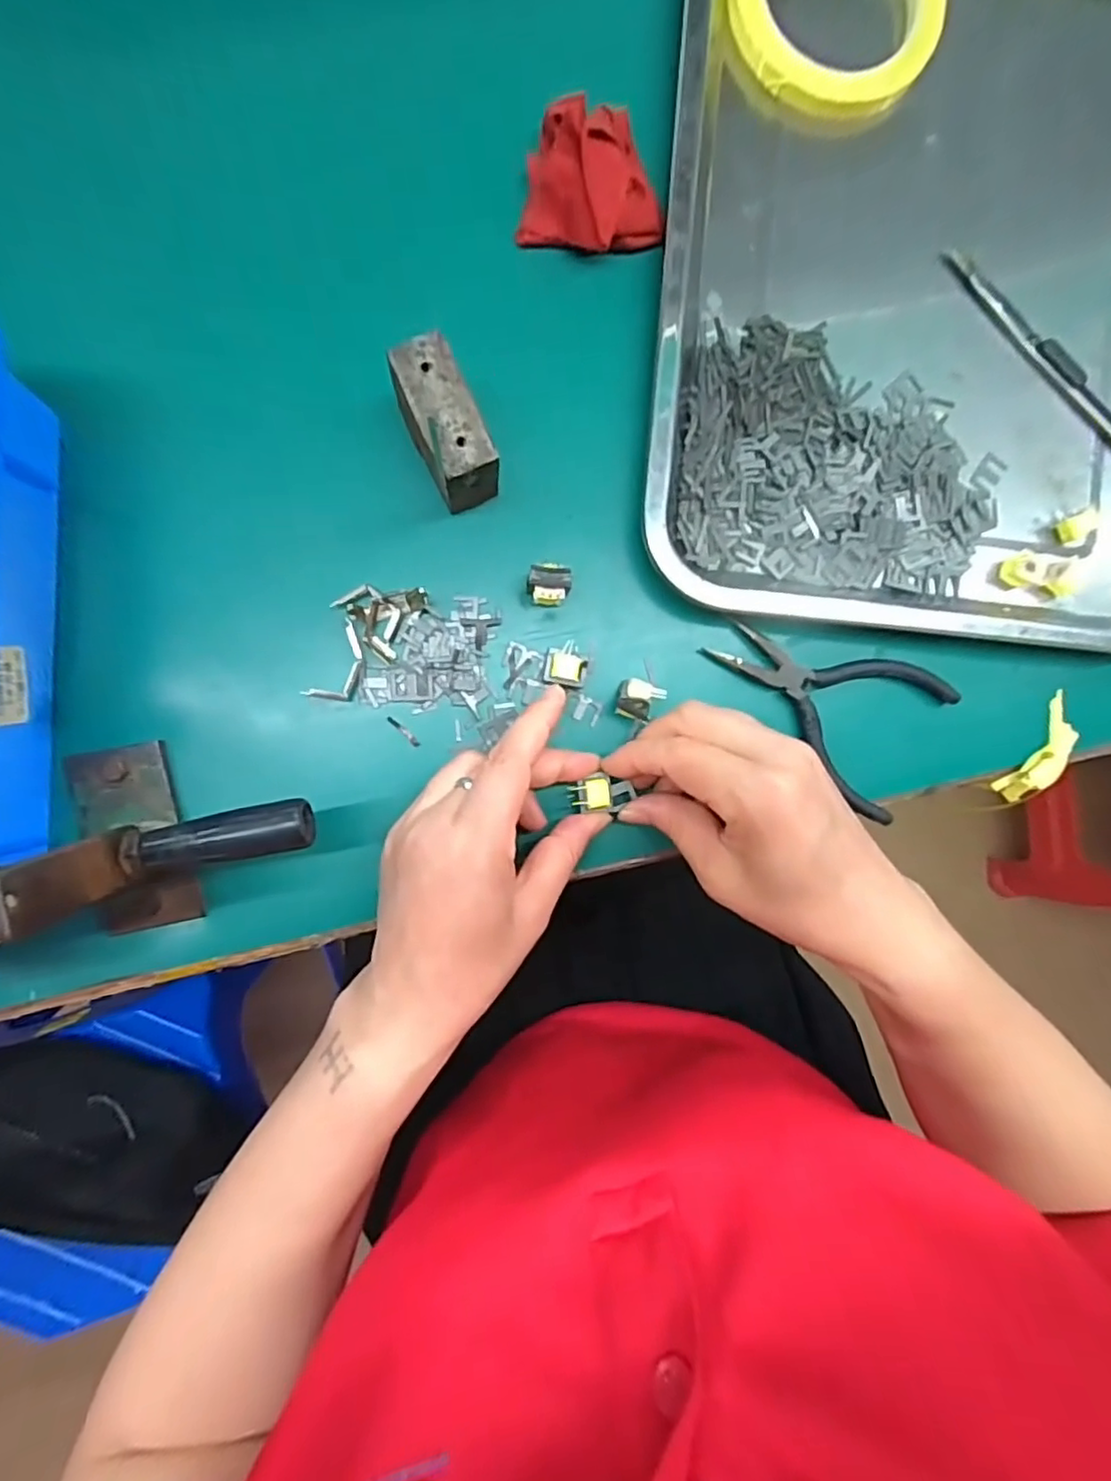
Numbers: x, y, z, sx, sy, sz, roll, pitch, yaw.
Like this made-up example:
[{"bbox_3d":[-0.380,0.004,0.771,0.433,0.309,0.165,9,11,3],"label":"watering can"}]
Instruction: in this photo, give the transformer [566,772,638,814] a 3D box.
[{"bbox_3d":[0.022,0.025,0.297,0.029,0.009,0.016,-8,91,-8],"label":"transformer"}]

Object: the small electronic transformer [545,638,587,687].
[{"bbox_3d":[0.006,-0.035,0.299,0.020,0.012,0.019,9,91,-6],"label":"small electronic transformer"}]

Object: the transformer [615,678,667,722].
[{"bbox_3d":[0.039,-0.018,0.301,0.019,0.019,0.019,25,89,-6],"label":"transformer"}]

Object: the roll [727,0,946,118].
[{"bbox_3d":[0.136,-0.357,0.309,0.100,0.019,0.096,0,92,-6],"label":"roll"}]

